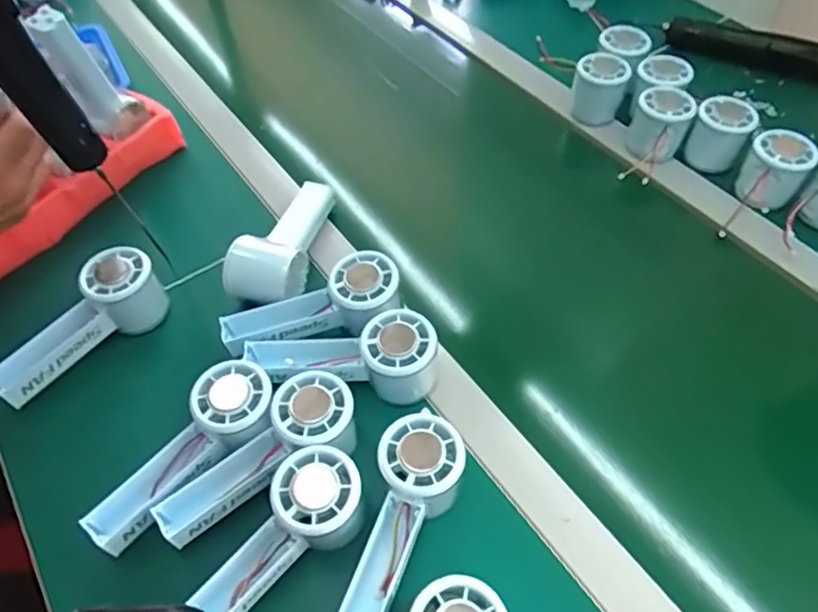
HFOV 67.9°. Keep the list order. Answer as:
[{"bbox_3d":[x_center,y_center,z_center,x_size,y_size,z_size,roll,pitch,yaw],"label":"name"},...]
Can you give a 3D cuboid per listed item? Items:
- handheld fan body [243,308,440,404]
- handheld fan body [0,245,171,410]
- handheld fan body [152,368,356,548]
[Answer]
[{"bbox_3d":[-0.053,0.044,0.473,0.148,0.058,0.052,-3,54,-1],"label":"handheld fan body"},{"bbox_3d":[-0.276,0.021,0.513,0.054,0.074,0.149,38,63,25],"label":"handheld fan body"},{"bbox_3d":[-0.100,0.111,0.424,0.061,0.044,0.151,38,63,25],"label":"handheld fan body"}]

